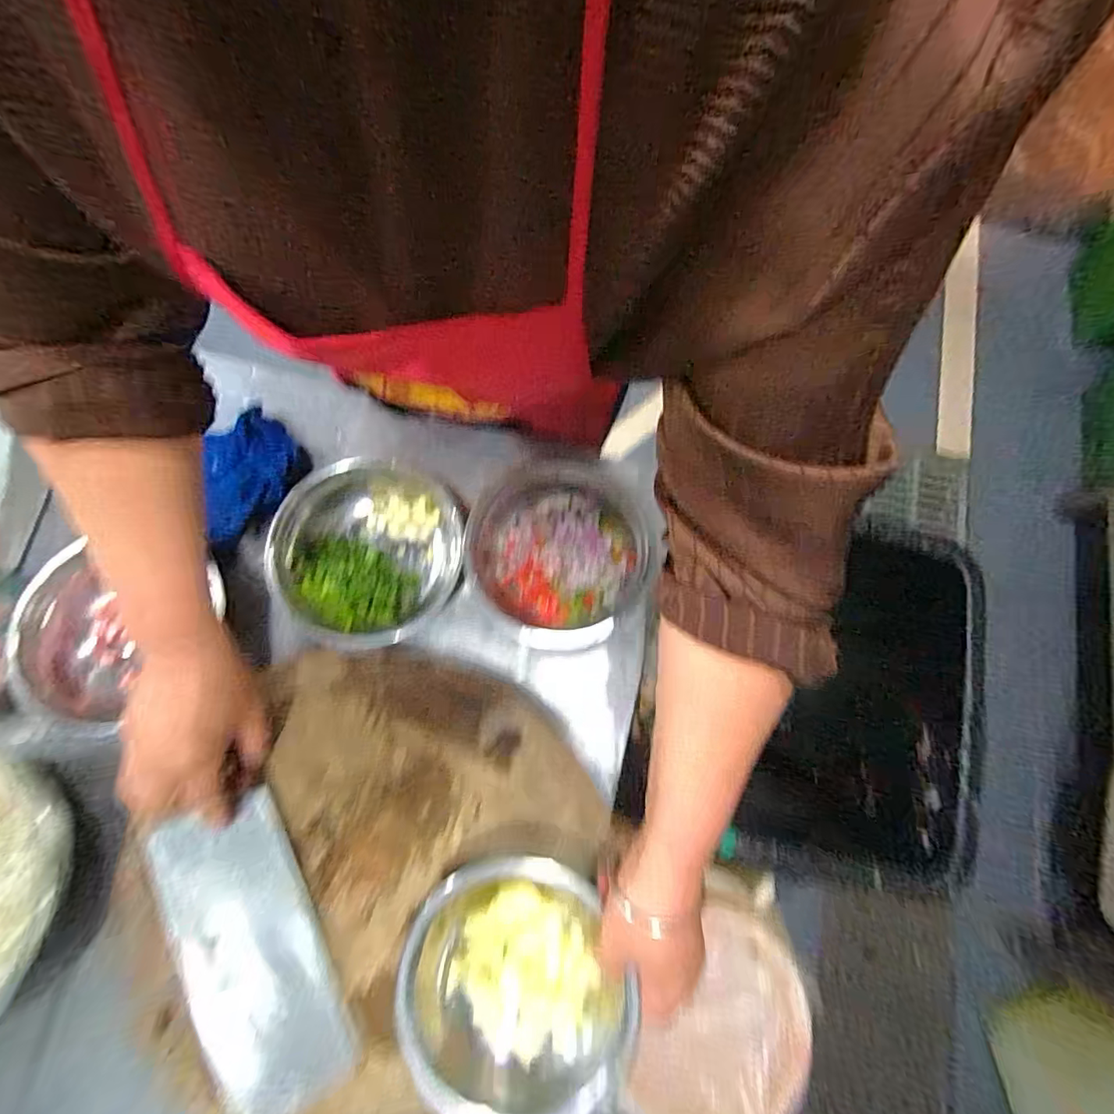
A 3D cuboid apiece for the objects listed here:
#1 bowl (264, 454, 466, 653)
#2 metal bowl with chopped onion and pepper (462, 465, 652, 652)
[{"bbox_3d":[-0.187,-0.009,0.509,0.180,0.048,0.195,8,76,0],"label":"bowl"},{"bbox_3d":[0.002,-0.007,0.514,0.180,0.045,0.194,0,76,-1],"label":"metal bowl with chopped onion and pepper"}]

